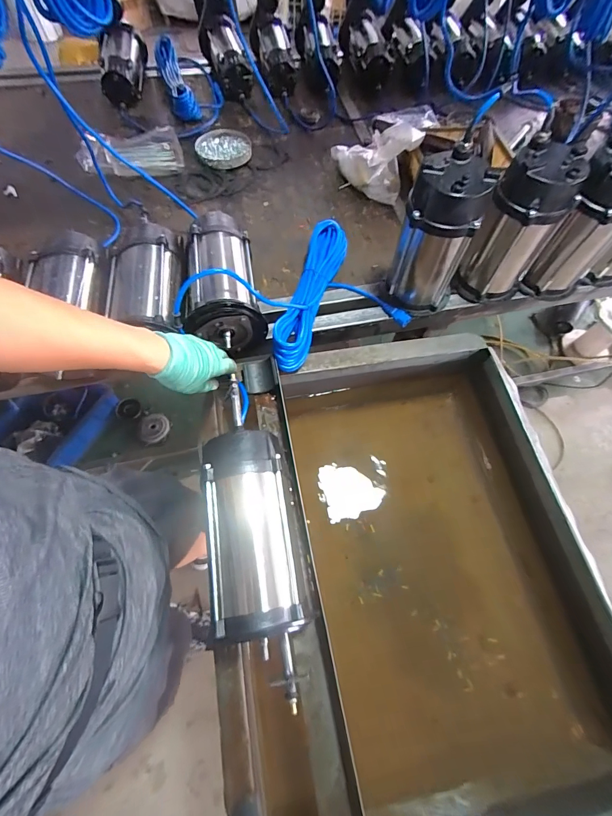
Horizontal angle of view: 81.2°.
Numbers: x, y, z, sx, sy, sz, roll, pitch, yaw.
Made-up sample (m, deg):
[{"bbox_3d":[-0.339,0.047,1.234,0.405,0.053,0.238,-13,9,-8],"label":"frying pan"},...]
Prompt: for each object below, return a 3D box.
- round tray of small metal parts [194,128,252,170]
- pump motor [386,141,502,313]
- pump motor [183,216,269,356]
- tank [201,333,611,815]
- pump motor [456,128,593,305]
[{"bbox_3d":[-0.212,-0.675,0.933,0.138,0.024,0.144,1,66,-2],"label":"round tray of small metal parts"},{"bbox_3d":[0.228,-0.289,0.644,0.129,0.262,0.099,27,67,9],"label":"pump motor"},{"bbox_3d":[-0.158,-0.235,0.666,0.126,0.161,0.257,-10,78,-7],"label":"pump motor"},{"bbox_3d":[0.173,0.270,0.657,0.614,0.257,0.743,-7,66,-6],"label":"tank"},{"bbox_3d":[0.382,-0.323,0.660,0.103,0.253,0.124,-39,73,-18],"label":"pump motor"}]

